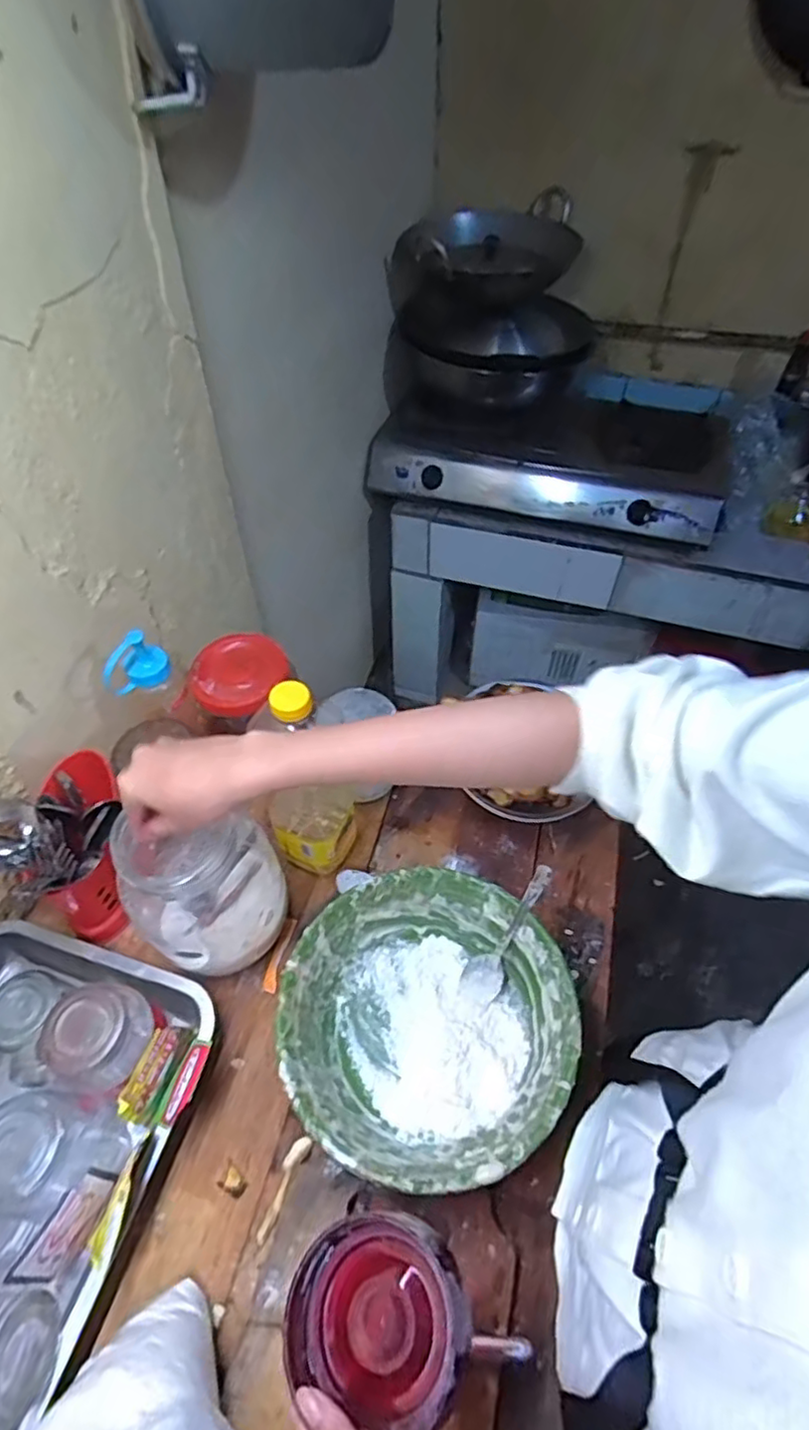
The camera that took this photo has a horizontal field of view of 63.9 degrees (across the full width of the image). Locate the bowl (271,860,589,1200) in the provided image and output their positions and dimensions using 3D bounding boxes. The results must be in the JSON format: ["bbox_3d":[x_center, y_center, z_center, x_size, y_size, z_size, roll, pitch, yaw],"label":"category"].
[{"bbox_3d":[0.019,0.263,0.561,0.232,0.081,0.232,-9,51,-7],"label":"bowl"}]

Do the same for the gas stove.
[{"bbox_3d":[0.322,-0.604,1.400,0.706,0.160,0.418,12,52,10],"label":"gas stove"}]

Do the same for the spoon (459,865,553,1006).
[{"bbox_3d":[0.095,0.200,0.586,0.034,0.150,0.020,35,20,25],"label":"spoon"}]

